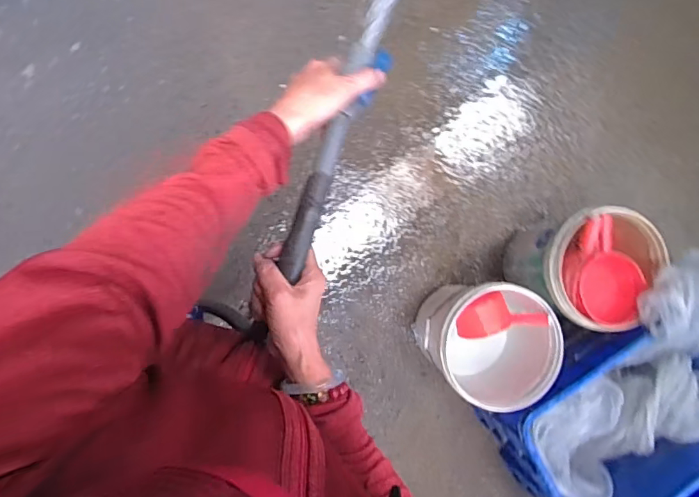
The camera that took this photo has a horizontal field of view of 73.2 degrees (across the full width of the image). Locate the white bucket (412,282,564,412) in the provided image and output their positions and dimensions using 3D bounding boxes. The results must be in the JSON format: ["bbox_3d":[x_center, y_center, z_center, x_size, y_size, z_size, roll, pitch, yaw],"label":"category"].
[{"bbox_3d":[0.378,0.254,1.353,0.342,0.336,0.312,34,87,-7],"label":"white bucket"}]

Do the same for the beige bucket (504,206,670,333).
[{"bbox_3d":[0.648,0.050,1.366,0.300,0.355,0.298,0,91,-9],"label":"beige bucket"}]

